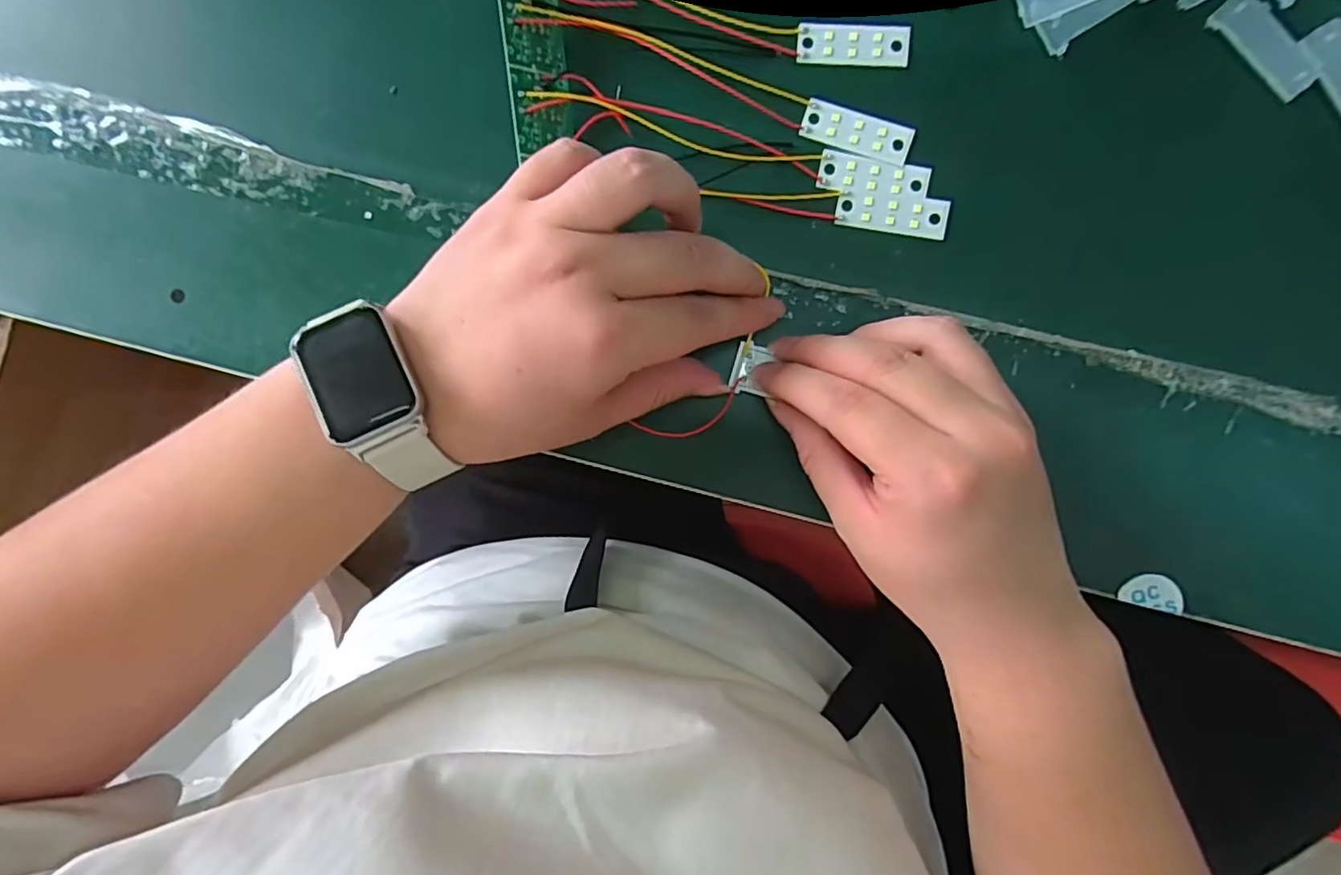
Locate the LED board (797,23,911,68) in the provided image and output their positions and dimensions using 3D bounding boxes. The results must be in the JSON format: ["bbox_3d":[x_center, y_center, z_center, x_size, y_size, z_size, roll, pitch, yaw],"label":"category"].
[{"bbox_3d":[0.076,-0.164,0.249,0.045,0.005,0.014,3,95,2],"label":"LED board"}]

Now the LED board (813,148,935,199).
[{"bbox_3d":[0.086,-0.110,0.251,0.046,0.004,0.015,9,96,2],"label":"LED board"}]

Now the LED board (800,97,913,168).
[{"bbox_3d":[0.079,-0.128,0.250,0.046,0.004,0.018,19,96,1],"label":"LED board"}]

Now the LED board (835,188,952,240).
[{"bbox_3d":[0.094,-0.095,0.251,0.046,0.004,0.015,9,96,2],"label":"LED board"}]

